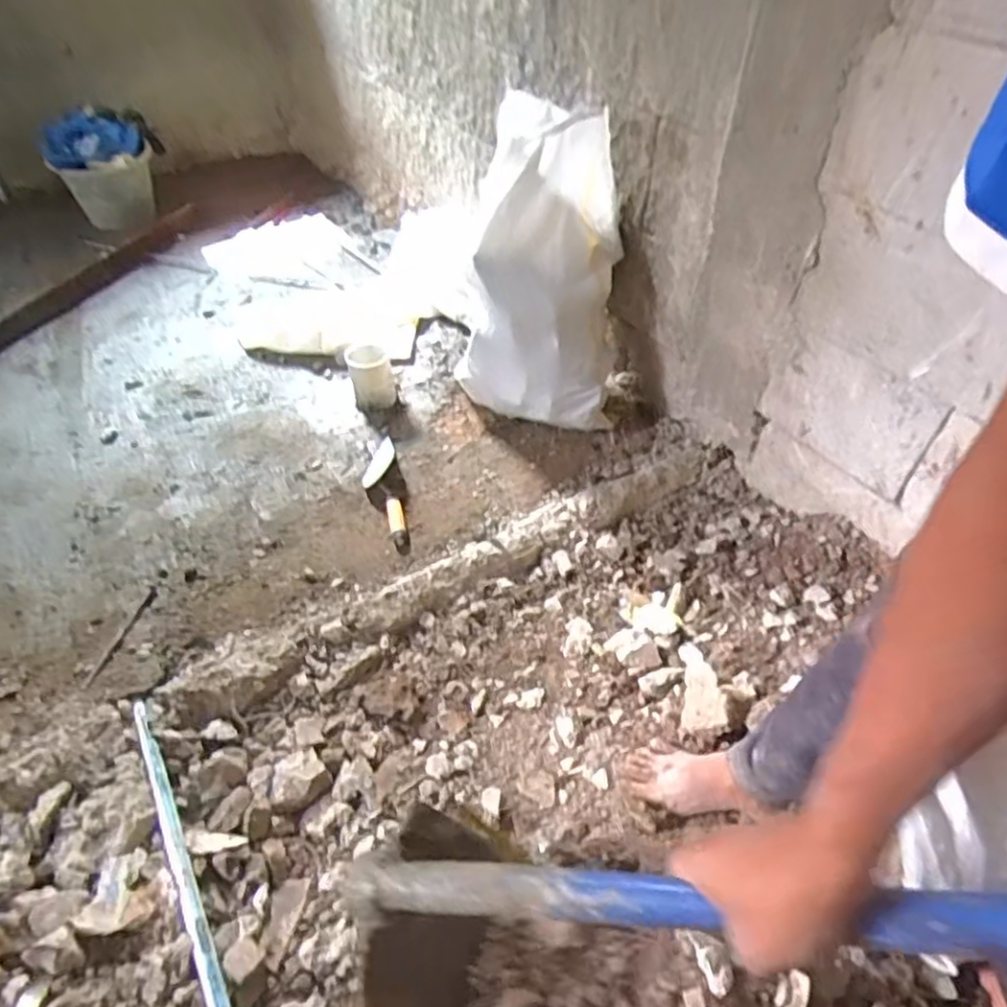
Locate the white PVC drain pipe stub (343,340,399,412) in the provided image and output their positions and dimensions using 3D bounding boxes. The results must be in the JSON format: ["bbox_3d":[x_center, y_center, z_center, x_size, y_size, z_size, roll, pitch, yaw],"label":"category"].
[{"bbox_3d":[-0.280,-0.272,1.457,0.093,0.125,0.097,-8,47,-9],"label":"white PVC drain pipe stub"}]

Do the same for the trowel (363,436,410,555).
[{"bbox_3d":[-0.217,-0.023,1.289,0.074,0.033,0.276,-13,48,-14],"label":"trowel"}]

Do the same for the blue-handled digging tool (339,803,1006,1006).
[{"bbox_3d":[0.188,0.303,0.486,0.641,0.237,0.155,-20,42,29],"label":"blue-handled digging tool"}]

